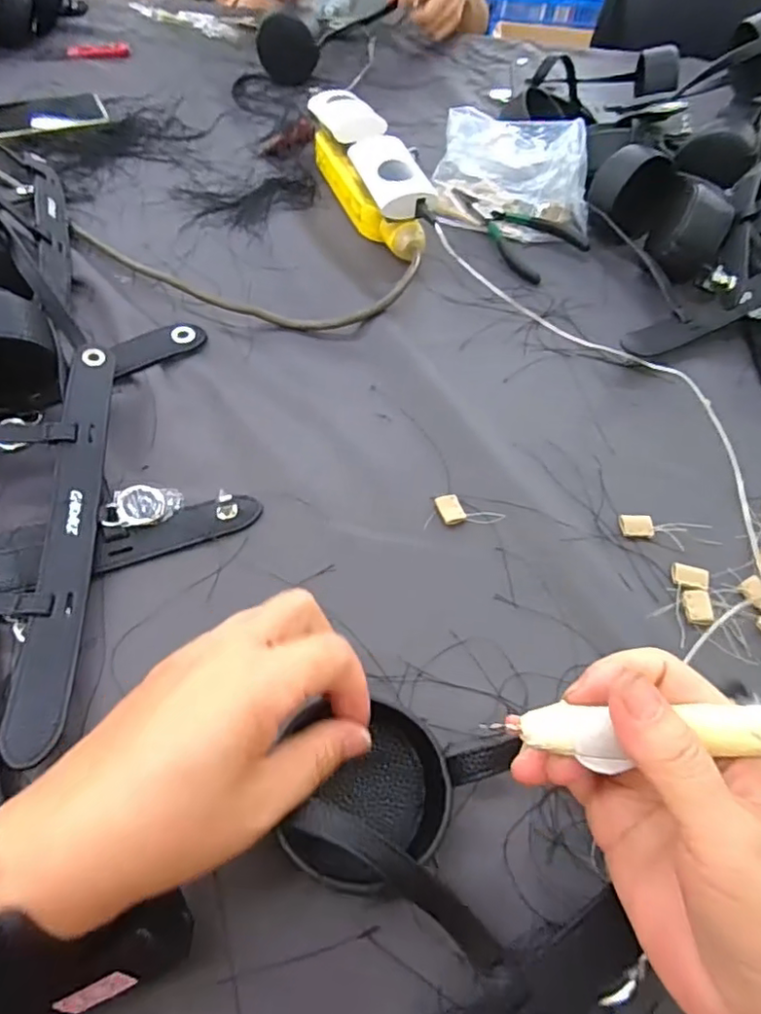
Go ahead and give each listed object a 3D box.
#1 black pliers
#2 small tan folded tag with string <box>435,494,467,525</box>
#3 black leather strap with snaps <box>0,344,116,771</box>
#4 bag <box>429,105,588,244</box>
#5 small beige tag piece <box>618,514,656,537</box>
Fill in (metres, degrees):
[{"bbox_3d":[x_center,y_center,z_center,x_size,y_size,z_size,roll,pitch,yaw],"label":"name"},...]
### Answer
[{"bbox_3d":[0.137,-0.269,0.570,0.080,0.012,0.142,-18,58,-16],"label":"black pliers"},{"bbox_3d":[0.045,0.001,0.380,0.016,0.004,0.021,-16,58,-15],"label":"small tan folded tag with string"},{"bbox_3d":[-0.178,0.008,0.338,0.027,0.025,0.262,-4,56,-7],"label":"black leather strap with snaps"},{"bbox_3d":[0.129,-0.329,0.579,0.135,0.066,0.127,-1,55,-5],"label":"bag"},{"bbox_3d":[0.166,0.012,0.383,0.022,0.004,0.016,1,55,-3],"label":"small beige tag piece"}]

